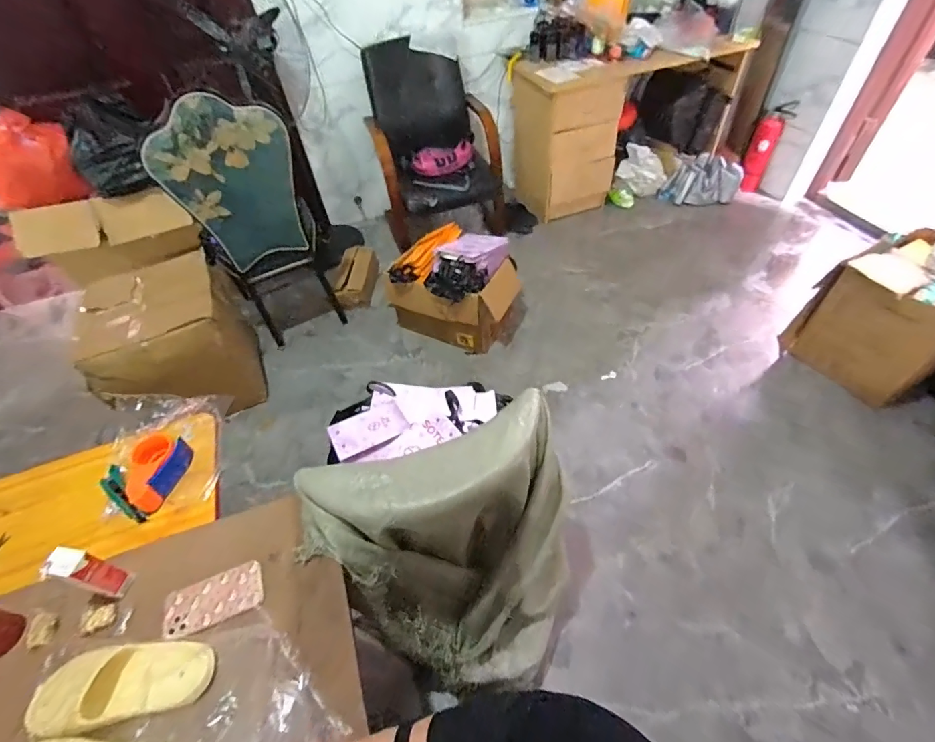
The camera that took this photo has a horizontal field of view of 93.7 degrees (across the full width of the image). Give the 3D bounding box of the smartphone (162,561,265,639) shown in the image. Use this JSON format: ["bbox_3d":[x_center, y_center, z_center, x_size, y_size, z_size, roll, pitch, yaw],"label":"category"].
[{"bbox_3d":[-0.434,0.392,0.754,0.158,0.012,0.079,-20,51,-11],"label":"smartphone"}]

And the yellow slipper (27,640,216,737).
[{"bbox_3d":[-0.528,0.471,0.653,0.266,0.055,0.111,-5,50,2],"label":"yellow slipper"}]

